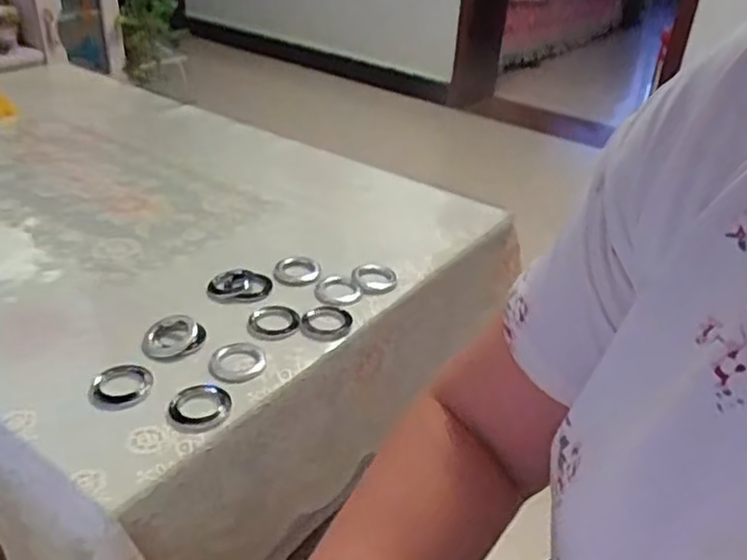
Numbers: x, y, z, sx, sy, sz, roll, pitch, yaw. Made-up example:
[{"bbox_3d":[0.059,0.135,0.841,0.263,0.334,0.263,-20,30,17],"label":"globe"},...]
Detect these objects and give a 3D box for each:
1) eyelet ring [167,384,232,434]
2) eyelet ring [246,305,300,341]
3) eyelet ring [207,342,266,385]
[{"bbox_3d":[-0.181,0.130,0.717,0.062,0.009,0.072,0,32,-6],"label":"eyelet ring"},{"bbox_3d":[-0.124,0.053,0.844,0.063,0.016,0.061,3,32,-2],"label":"eyelet ring"},{"bbox_3d":[-0.157,0.095,0.787,0.067,0.008,0.062,3,32,-2],"label":"eyelet ring"}]

